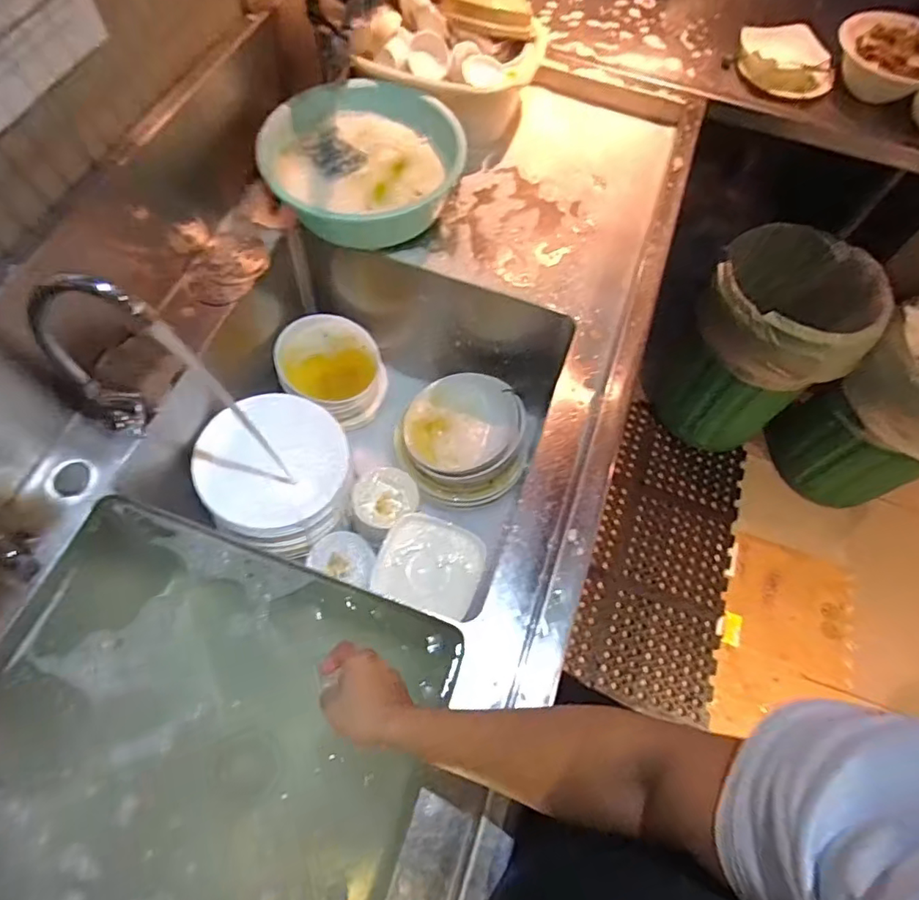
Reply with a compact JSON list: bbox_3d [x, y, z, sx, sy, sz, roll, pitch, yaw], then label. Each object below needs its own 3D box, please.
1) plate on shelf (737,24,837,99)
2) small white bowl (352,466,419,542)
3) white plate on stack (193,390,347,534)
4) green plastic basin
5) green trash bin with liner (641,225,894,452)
[{"bbox_3d":[0.657,-0.808,1.162,0.139,0.071,0.205,-27,69,-15],"label":"plate on shelf"},{"bbox_3d":[-0.135,0.087,0.972,0.108,0.064,0.118,1,64,-3],"label":"small white bowl"},{"bbox_3d":[-0.296,0.019,0.891,0.227,0.033,0.208,2,76,-7],"label":"white plate on stack"},{"bbox_3d":[-0.167,-0.492,0.963,0.312,0.118,0.312,1,64,-3],"label":"green plastic basin"},{"bbox_3d":[0.805,-0.275,1.563,0.387,0.600,0.381,-41,73,-20],"label":"green trash bin with liner"}]

